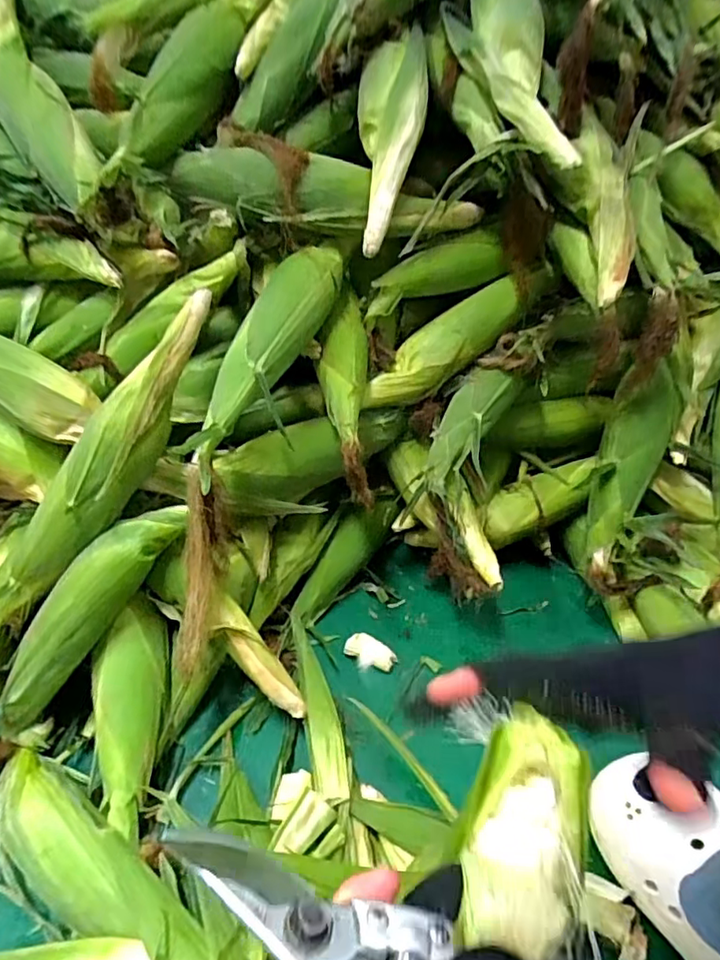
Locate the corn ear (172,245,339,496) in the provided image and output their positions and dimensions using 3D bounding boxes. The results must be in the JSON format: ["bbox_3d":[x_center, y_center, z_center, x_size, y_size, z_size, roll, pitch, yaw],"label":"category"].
[{"bbox_3d":[-0.082,-0.127,0.549,0.061,0.062,0.288,18,64,16],"label":"corn ear"}]

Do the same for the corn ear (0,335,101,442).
[{"bbox_3d":[-0.380,-0.122,0.581,0.254,0.050,0.065,29,46,6],"label":"corn ear"}]

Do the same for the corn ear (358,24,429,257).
[{"bbox_3d":[0.029,-0.351,0.572,0.069,0.244,0.046,7,-2,5],"label":"corn ear"}]

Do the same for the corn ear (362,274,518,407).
[{"bbox_3d":[0.093,-0.148,0.647,0.218,0.053,0.048,-39,52,-6],"label":"corn ear"}]

